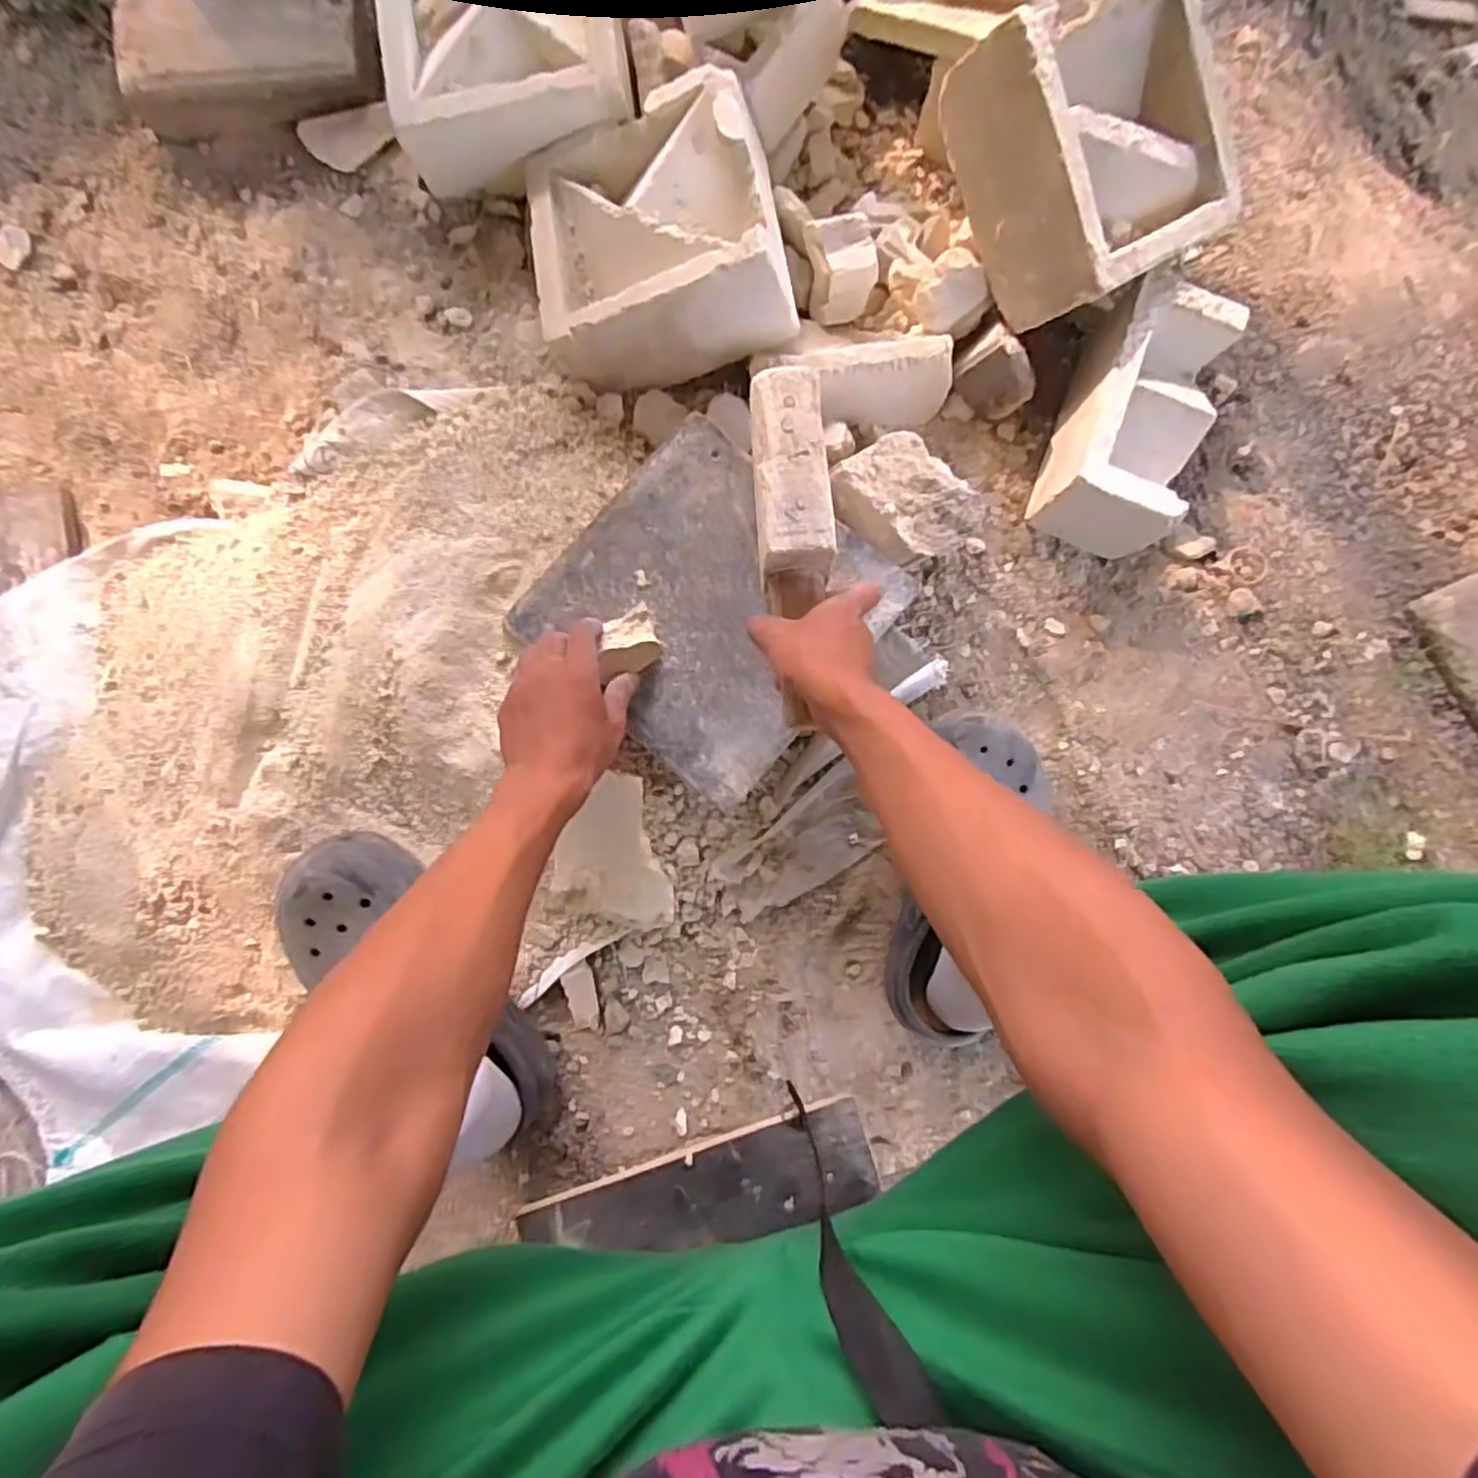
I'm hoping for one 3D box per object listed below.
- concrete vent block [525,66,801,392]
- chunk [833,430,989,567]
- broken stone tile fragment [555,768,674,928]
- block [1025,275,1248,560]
[{"bbox_3d":[-0.065,-0.441,0.664,0.218,0.127,0.223,-7,75,20],"label":"concrete vent block"},{"bbox_3d":[0.135,-0.197,0.611,0.089,0.037,0.115,-41,88,-5],"label":"chunk"},{"bbox_3d":[-0.089,0.089,0.592,0.095,0.015,0.112,15,90,-17],"label":"broken stone tile fragment"},{"bbox_3d":[0.355,-0.285,0.672,0.106,0.118,0.206,18,84,0],"label":"block"}]

